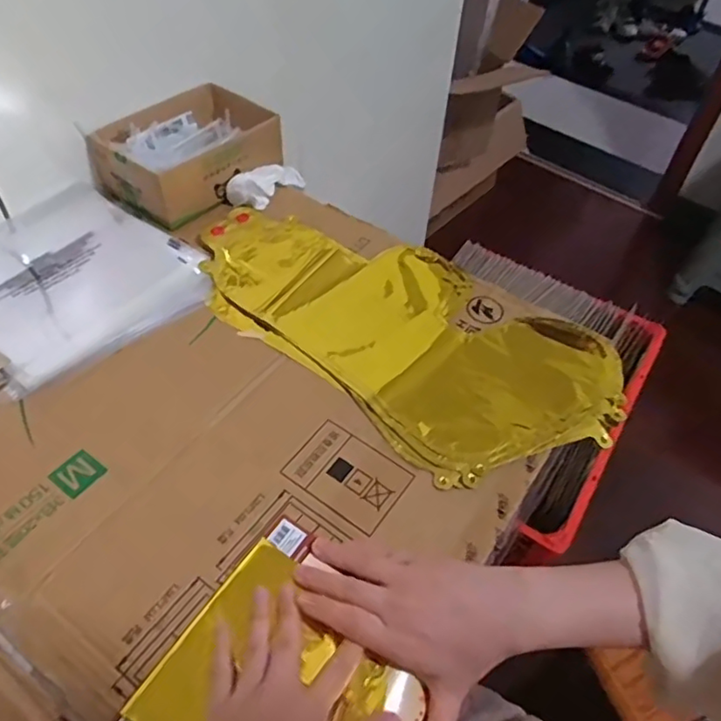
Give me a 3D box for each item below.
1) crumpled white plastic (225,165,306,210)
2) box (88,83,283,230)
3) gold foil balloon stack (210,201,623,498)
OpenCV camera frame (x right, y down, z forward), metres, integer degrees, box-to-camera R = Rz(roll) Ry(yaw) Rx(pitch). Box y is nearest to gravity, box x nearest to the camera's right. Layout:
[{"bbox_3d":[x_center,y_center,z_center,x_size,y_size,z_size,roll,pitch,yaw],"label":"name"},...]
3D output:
[{"bbox_3d":[-0.107,-0.212,0.714,0.036,0.036,0.108,29,39,19],"label":"crumpled white plastic"},{"bbox_3d":[-0.199,-0.249,0.711,0.148,0.058,0.189,30,55,20],"label":"box"},{"bbox_3d":[0.030,-0.039,0.591,0.430,0.018,0.220,31,55,21],"label":"gold foil balloon stack"}]

